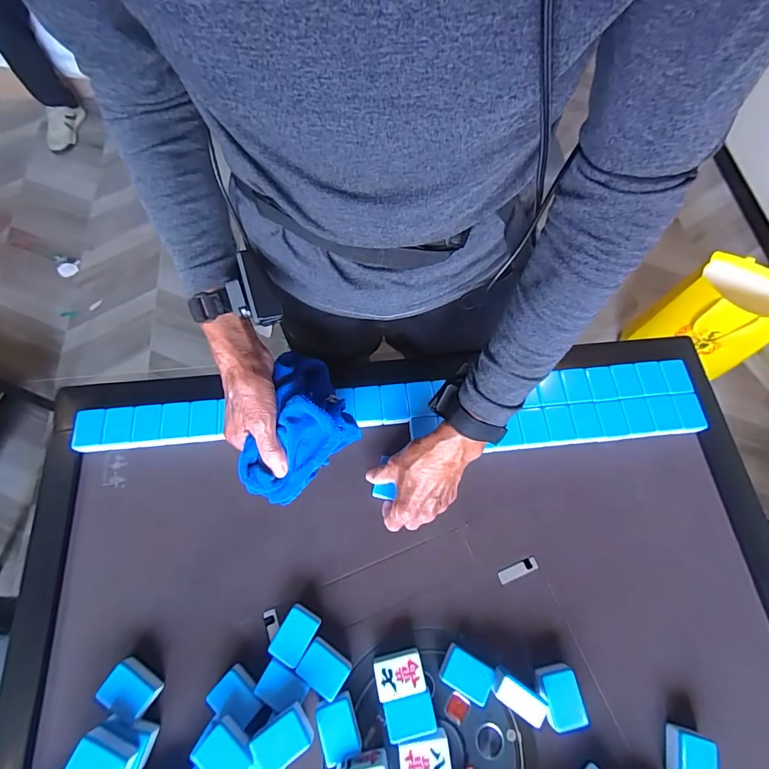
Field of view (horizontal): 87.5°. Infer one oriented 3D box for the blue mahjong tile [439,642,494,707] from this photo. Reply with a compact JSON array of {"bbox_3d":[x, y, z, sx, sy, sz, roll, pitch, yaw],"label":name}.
[{"bbox_3d":[0.091,0.324,0.451,0.051,0.024,0.040,28,68,9],"label":"blue mahjong tile"}]

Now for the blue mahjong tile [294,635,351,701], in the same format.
[{"bbox_3d":[-0.068,0.318,0.452,0.050,0.023,0.041,32,69,11],"label":"blue mahjong tile"}]

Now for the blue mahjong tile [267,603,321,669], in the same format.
[{"bbox_3d":[-0.102,0.288,0.462,0.038,0.026,0.056,28,68,10],"label":"blue mahjong tile"}]

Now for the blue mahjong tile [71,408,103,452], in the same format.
[{"bbox_3d":[-0.392,0.062,0.538,0.042,0.026,0.052,-8,67,-6],"label":"blue mahjong tile"}]

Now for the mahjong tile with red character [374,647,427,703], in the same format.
[{"bbox_3d":[0.016,0.323,0.450,0.052,0.026,0.040,-8,67,-6],"label":"mahjong tile with red character"}]

